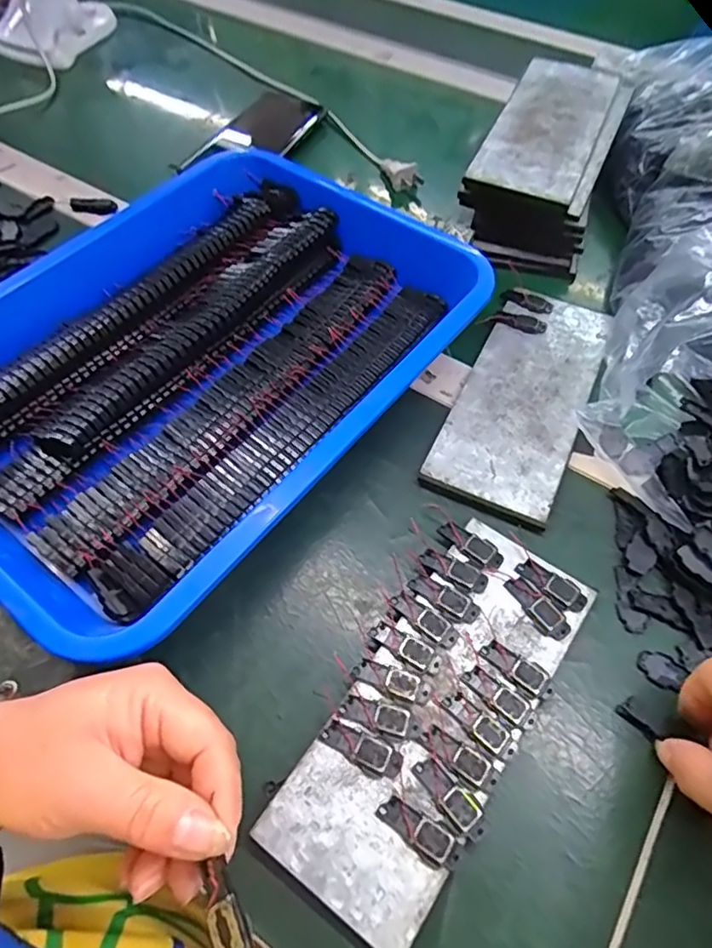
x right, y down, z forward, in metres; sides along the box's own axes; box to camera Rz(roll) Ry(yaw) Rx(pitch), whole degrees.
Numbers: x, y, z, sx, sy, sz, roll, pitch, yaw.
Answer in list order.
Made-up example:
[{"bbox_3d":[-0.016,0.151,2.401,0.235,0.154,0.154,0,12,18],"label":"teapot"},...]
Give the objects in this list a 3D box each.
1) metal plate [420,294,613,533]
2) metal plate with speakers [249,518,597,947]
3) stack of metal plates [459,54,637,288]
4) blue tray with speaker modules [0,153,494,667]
[{"bbox_3d":[0.116,-0.058,0.397,0.079,0.004,0.197,22,61,13],"label":"metal plate"},{"bbox_3d":[0.040,0.112,0.294,0.086,0.012,0.192,30,63,18],"label":"metal plate with speakers"},{"bbox_3d":[0.156,-0.257,0.488,0.093,0.062,0.193,18,60,11],"label":"stack of metal plates"},{"bbox_3d":[-0.102,-0.077,0.389,0.259,0.046,0.350,35,64,20],"label":"blue tray with speaker modules"}]

